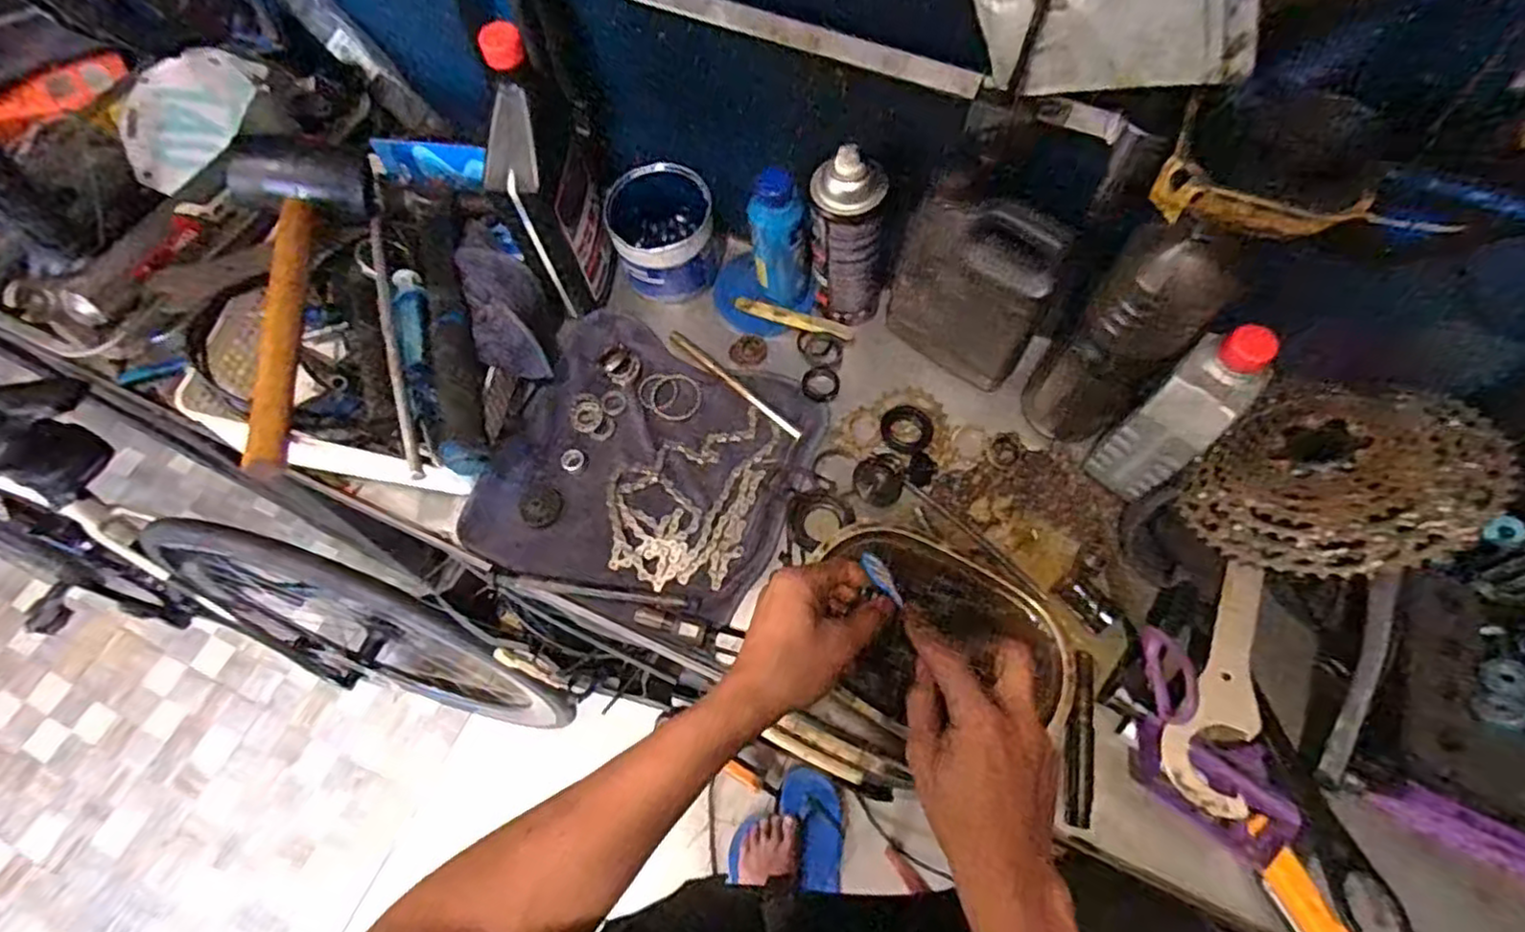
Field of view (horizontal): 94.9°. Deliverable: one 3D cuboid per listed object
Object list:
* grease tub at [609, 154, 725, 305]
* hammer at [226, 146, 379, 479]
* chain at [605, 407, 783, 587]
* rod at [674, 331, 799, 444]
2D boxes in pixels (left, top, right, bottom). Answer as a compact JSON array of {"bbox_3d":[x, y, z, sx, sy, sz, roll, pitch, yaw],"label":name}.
[{"bbox_3d":[-0.097,-0.233,0.700,0.096,0.101,0.096,-1,66,2],"label":"grease tub"},{"bbox_3d":[-0.399,-0.154,0.593,0.097,0.048,0.319,-11,66,-2],"label":"hammer"},{"bbox_3d":[-0.070,0.023,0.635,0.127,0.008,0.180,14,67,9],"label":"chain"},{"bbox_3d":[-0.027,-0.080,0.685,0.174,0.014,0.013,41,74,18],"label":"rod"}]

